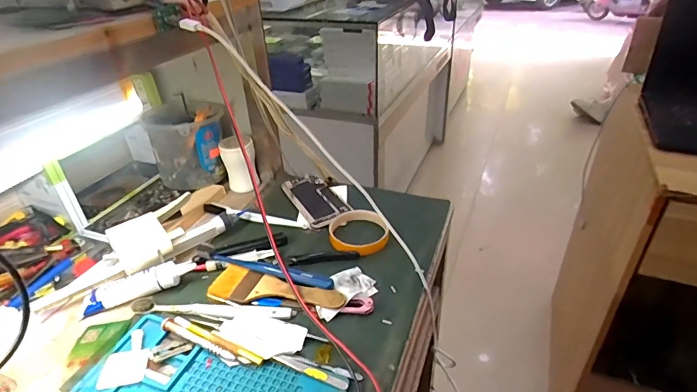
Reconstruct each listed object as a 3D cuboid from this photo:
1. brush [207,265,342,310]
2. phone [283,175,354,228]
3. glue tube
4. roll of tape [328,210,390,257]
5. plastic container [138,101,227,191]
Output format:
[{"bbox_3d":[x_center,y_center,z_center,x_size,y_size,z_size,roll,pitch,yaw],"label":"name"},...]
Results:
[{"bbox_3d":[-0.087,0.114,0.487,0.162,0.007,0.053,8,34,20],"label":"brush"},{"bbox_3d":[-0.052,0.005,0.667,0.070,0.013,0.149,-19,34,-22],"label":"phone"},{"bbox_3d":[-0.249,0.107,0.501,0.125,0.023,0.030,-14,33,-15],"label":"glue tube"},{"bbox_3d":[0.014,0.050,0.577,0.080,0.019,0.079,-3,32,2],"label":"roll of tape"},{"bbox_3d":[-0.266,-0.078,0.689,0.103,0.132,0.109,-28,39,-33],"label":"plastic container"}]

